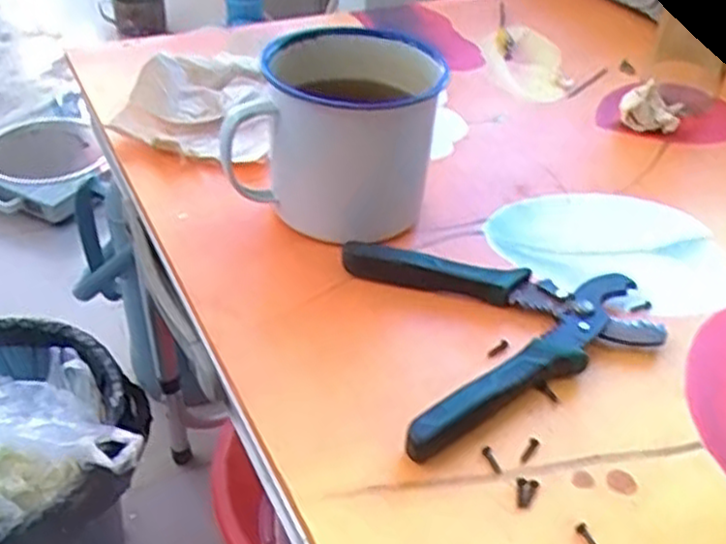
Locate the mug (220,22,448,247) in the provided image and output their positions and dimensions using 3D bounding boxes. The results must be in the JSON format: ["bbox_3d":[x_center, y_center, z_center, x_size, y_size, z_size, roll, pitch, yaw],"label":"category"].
[{"bbox_3d":[-0.016,-0.080,0.443,0.117,0.104,0.078,4,41,1],"label":"mug"}]

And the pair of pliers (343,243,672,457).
[{"bbox_3d":[0.079,0.028,0.391,0.150,0.019,0.130,-6,42,-11],"label":"pair of pliers"}]

